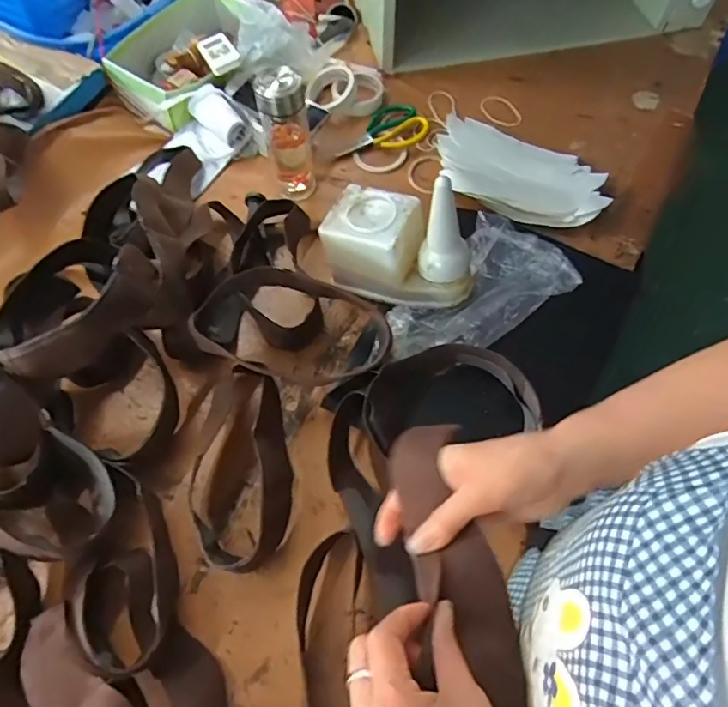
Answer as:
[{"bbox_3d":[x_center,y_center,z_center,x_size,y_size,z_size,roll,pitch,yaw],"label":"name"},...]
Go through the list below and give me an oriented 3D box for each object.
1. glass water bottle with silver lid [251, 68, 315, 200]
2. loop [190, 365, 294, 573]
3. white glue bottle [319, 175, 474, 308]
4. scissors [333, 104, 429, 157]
[{"bbox_3d":[-0.120,-0.346,0.803,0.070,0.196,0.073,-8,63,-4],"label":"glass water bottle with silver lid"},{"bbox_3d":[-0.157,0.135,0.653,0.124,0.059,0.258,-4,63,-2],"label":"loop"},{"bbox_3d":[0.053,-0.149,0.710,0.208,0.174,0.102,20,64,10],"label":"white glue bottle"},{"bbox_3d":[0.030,-0.391,0.934,0.170,0.026,0.100,-34,67,-16],"label":"scissors"}]

